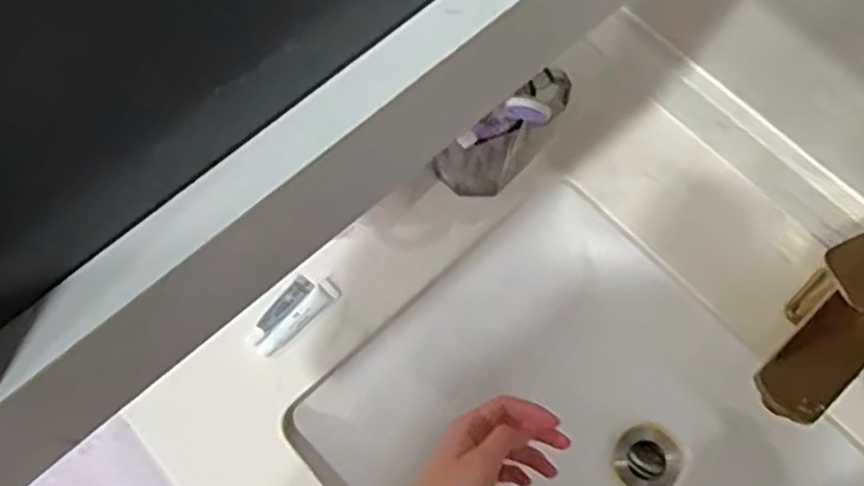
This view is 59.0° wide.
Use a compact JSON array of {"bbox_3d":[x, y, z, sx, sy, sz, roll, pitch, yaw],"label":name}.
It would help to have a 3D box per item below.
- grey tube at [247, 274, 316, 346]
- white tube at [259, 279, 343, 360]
[{"bbox_3d":[-0.117,0.053,0.593,0.018,0.009,0.065,33,74,14],"label":"grey tube"},{"bbox_3d":[-0.103,0.059,0.589,0.077,0.008,0.016,-43,73,-13],"label":"white tube"}]

